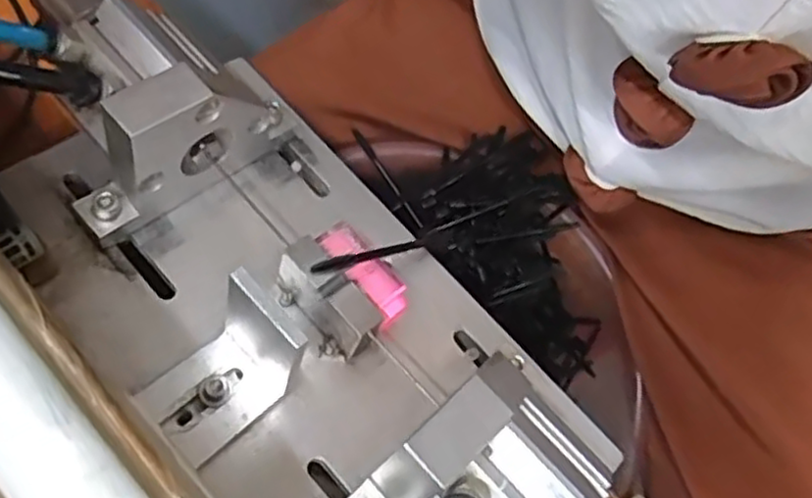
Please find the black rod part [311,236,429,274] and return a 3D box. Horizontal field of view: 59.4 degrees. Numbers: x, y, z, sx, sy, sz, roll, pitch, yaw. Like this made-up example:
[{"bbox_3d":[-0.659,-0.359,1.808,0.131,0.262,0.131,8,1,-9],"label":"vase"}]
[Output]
[{"bbox_3d":[-0.011,0.001,0.314,0.008,0.096,0.006,-41,78,26],"label":"black rod part"}]

